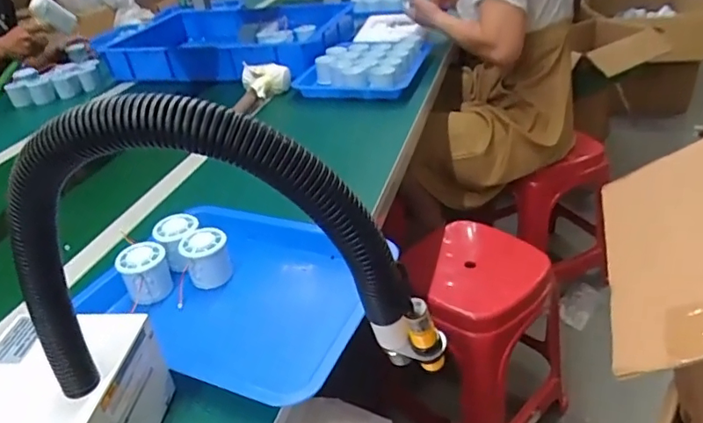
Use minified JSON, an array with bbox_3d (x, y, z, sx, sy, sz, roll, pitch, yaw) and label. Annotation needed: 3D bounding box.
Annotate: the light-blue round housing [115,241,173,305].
[{"bbox_3d":[-0.247,0.074,0.653,0.052,0.055,0.049,-5,33,3],"label":"light-blue round housing"}]

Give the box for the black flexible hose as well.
[{"bbox_3d":[-0.089,0.029,0.336,0.277,0.212,0.028,-3,33,7],"label":"black flexible hose"}]

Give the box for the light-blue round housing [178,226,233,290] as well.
[{"bbox_3d":[-0.178,0.058,0.668,0.056,0.057,0.055,-15,33,-12],"label":"light-blue round housing"}]

